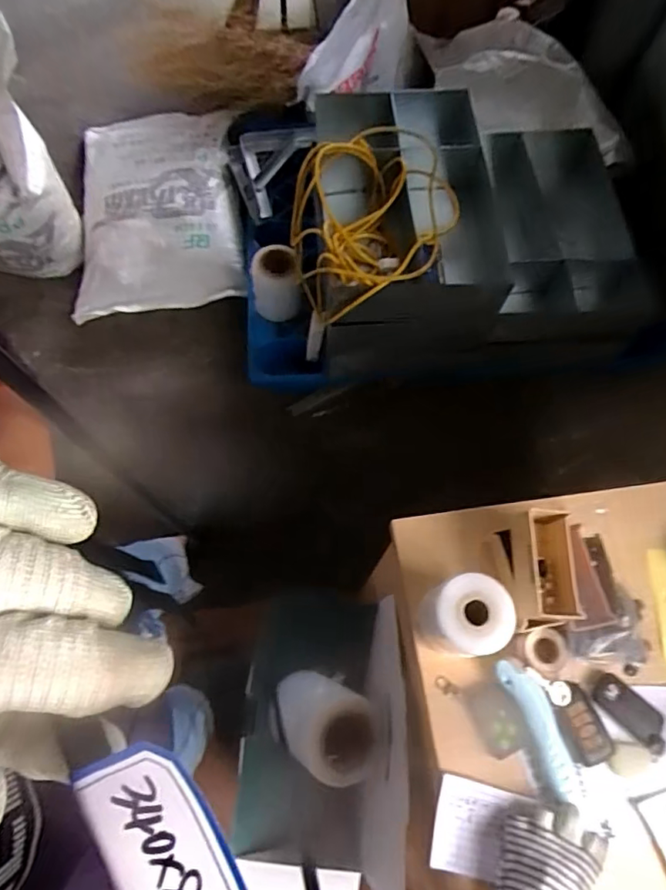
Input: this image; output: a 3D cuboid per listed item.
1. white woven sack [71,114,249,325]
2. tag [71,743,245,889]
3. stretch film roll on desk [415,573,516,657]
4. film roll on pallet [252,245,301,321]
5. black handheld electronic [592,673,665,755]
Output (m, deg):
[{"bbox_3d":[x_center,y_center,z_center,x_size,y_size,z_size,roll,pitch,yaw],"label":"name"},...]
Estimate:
[{"bbox_3d":[-0.534,-0.755,1.582,0.483,0.141,0.723,-6,68,-6],"label":"white woven sack"},{"bbox_3d":[-0.036,0.101,0.119,0.029,0.004,0.064,-28,81,2],"label":"tag"},{"bbox_3d":[0.130,0.175,0.534,0.070,0.099,0.069,1,68,-3],"label":"stretch film roll on desk"},{"bbox_3d":[-0.150,-0.423,1.368,0.118,0.153,0.115,1,68,-3],"label":"film roll on pallet"},{"bbox_3d":[0.314,0.279,0.553,0.037,0.016,0.077,-42,76,-18],"label":"black handheld electronic"}]

